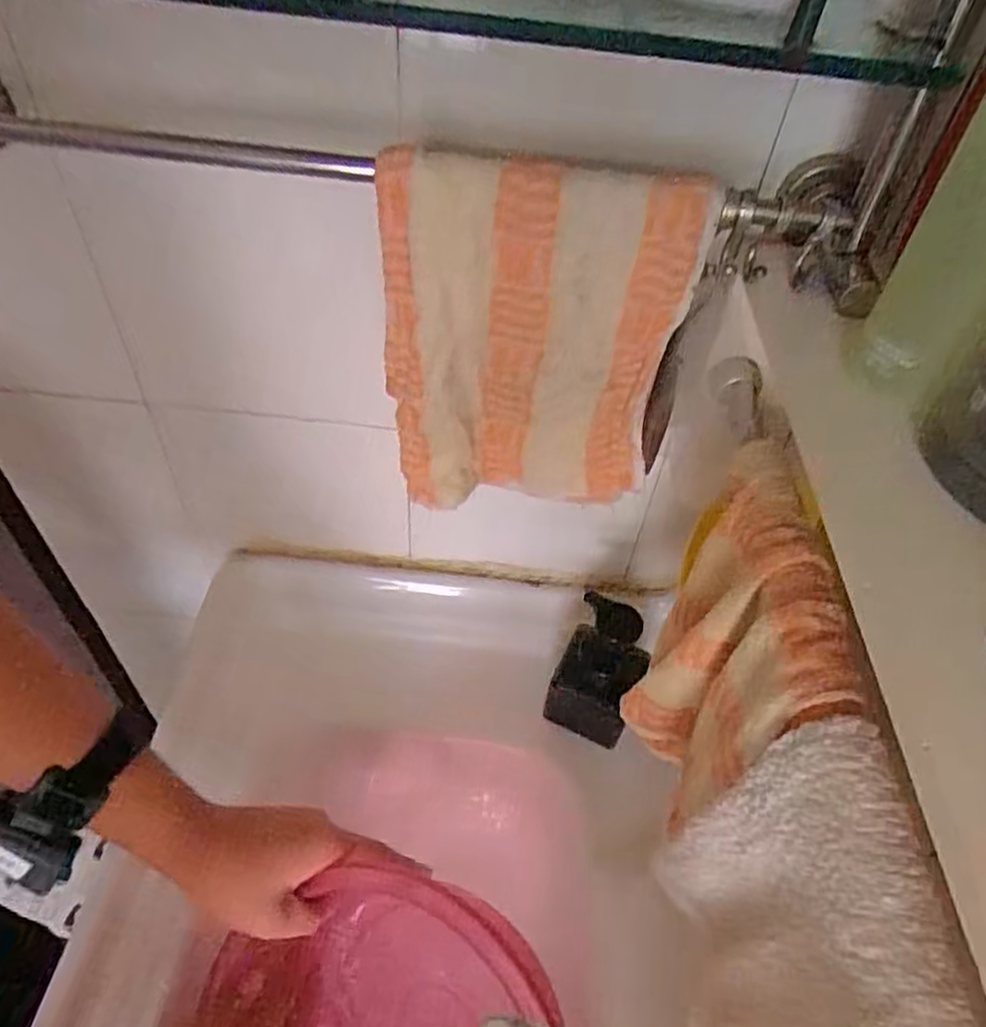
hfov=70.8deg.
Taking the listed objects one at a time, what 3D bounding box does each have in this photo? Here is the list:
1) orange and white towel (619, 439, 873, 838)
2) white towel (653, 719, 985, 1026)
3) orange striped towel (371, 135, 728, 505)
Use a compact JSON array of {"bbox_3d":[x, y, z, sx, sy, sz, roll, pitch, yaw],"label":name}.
[{"bbox_3d":[0.115,0.072,0.370,0.055,0.176,0.150,-1,49,-5],"label":"orange and white towel"},{"bbox_3d":[0.111,0.166,0.259,0.049,0.129,0.135,4,49,-2],"label":"white towel"},{"bbox_3d":[0.018,-0.083,0.379,0.156,0.193,0.045,3,49,-2],"label":"orange striped towel"}]

